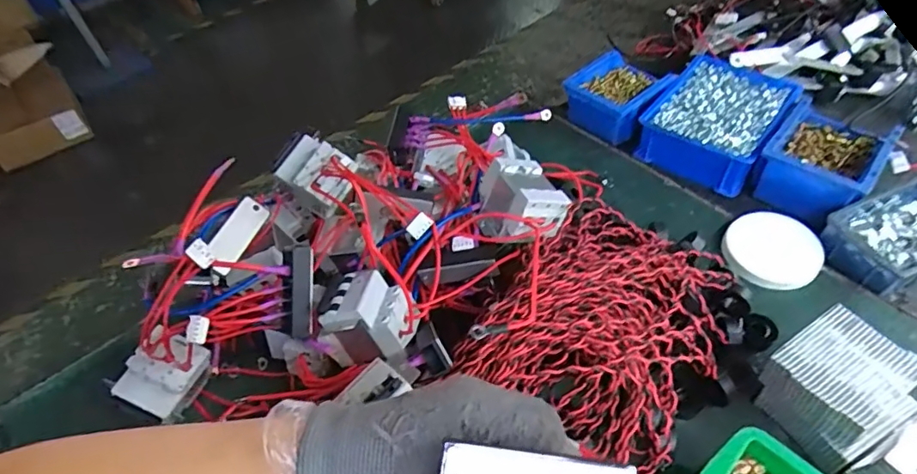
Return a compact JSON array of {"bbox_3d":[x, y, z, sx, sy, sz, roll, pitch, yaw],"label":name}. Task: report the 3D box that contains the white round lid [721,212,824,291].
[{"bbox_3d":[0.356,0.014,0.608,0.100,0.023,0.095,-3,49,3],"label":"white round lid"}]

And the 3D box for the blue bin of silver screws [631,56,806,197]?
[{"bbox_3d":[0.368,-0.172,0.750,0.151,0.069,0.215,31,59,28],"label":"blue bin of silver screws"}]

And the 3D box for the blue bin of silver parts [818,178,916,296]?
[{"bbox_3d":[0.499,-0.001,0.602,0.156,0.043,0.096,-21,51,-12],"label":"blue bin of silver parts"}]

